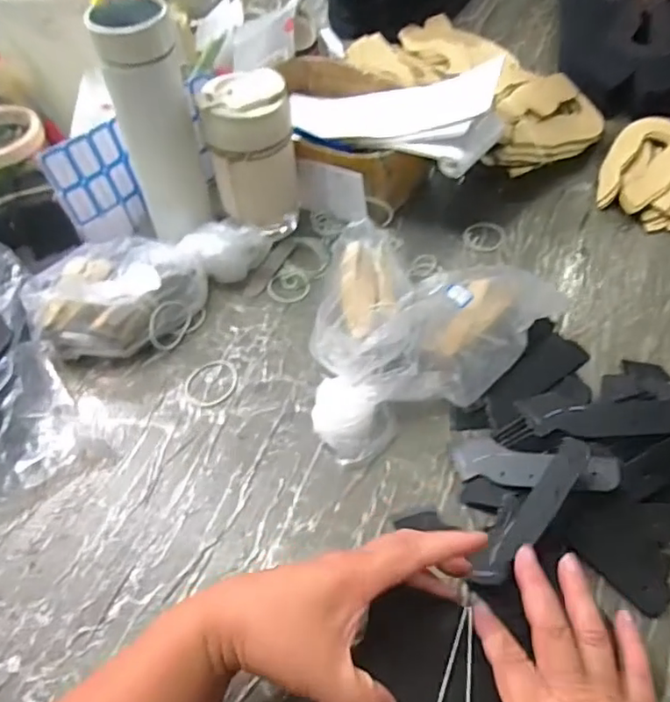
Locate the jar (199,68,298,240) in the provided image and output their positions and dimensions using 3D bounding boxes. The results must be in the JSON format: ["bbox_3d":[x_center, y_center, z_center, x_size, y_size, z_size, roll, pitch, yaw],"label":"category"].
[{"bbox_3d":[-0.079,-0.180,0.579,0.078,0.153,0.067,-2,53,1],"label":"jar"}]

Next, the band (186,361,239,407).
[{"bbox_3d":[-0.111,0.028,0.531,0.043,0.004,0.052,15,55,13],"label":"band"}]

